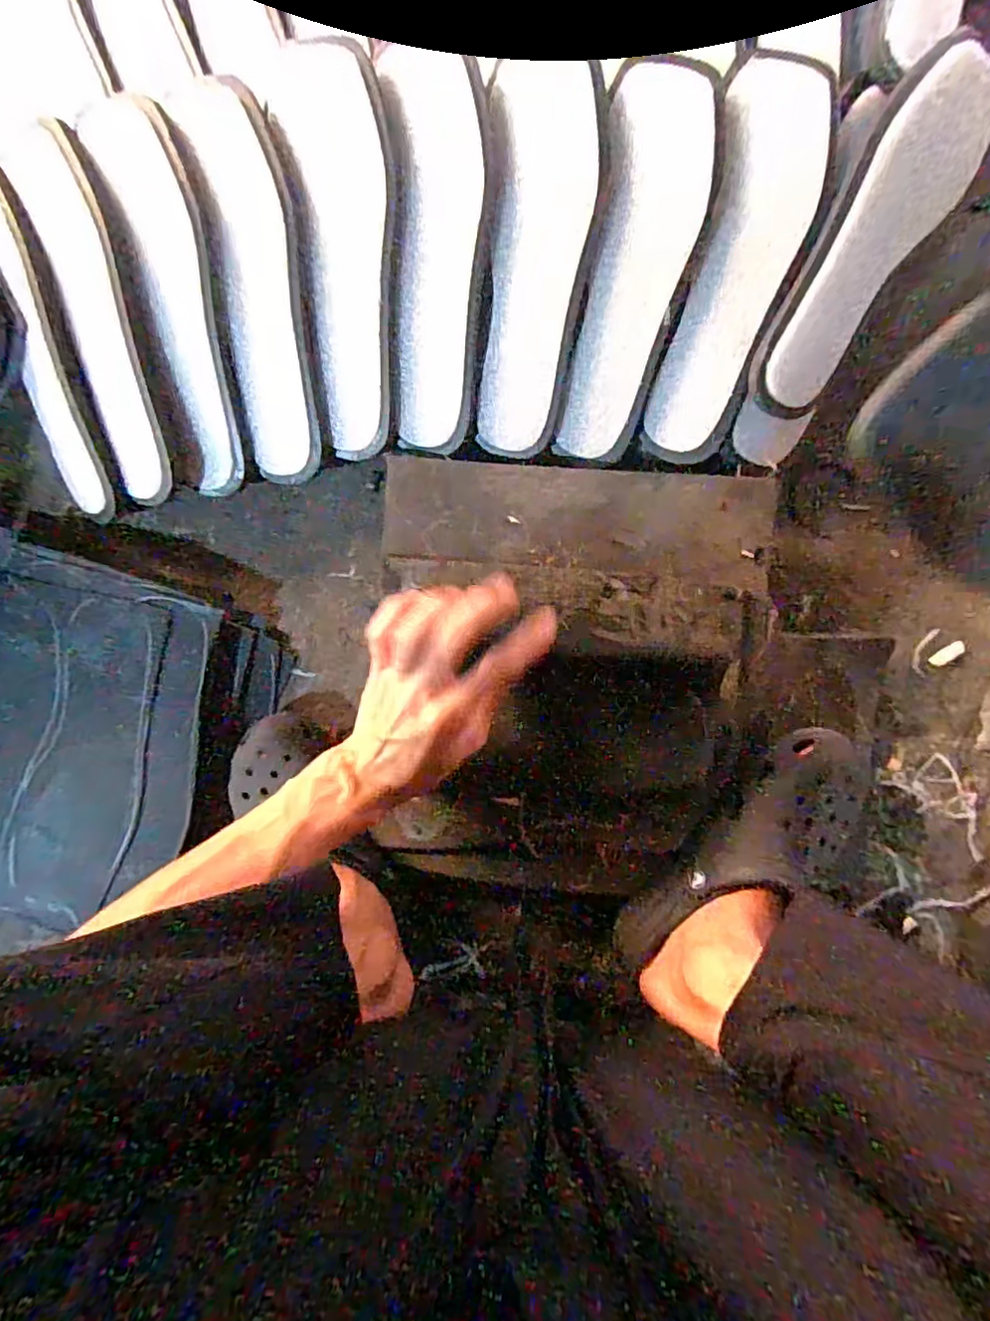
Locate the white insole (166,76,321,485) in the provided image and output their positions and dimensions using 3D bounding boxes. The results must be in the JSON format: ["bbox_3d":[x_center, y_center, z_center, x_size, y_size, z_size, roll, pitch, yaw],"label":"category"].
[{"bbox_3d":[-0.173,-0.269,0.442,0.071,0.025,0.258,-5,108,2],"label":"white insole"}]

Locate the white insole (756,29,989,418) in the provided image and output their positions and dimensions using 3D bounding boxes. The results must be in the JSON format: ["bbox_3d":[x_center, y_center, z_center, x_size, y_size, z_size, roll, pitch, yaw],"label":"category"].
[{"bbox_3d":[0.258,-0.284,0.411,0.071,0.043,0.228,29,96,-2],"label":"white insole"}]

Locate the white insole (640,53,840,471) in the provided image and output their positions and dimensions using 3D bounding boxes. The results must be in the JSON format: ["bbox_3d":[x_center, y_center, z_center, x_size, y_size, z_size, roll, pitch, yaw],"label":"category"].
[{"bbox_3d":[0.170,-0.273,0.424,0.072,0.022,0.252,14,108,0],"label":"white insole"}]

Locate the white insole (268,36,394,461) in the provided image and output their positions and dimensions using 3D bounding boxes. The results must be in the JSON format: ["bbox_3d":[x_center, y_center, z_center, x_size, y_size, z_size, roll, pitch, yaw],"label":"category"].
[{"bbox_3d":[-0.108,-0.288,0.436,0.075,0.028,0.260,-1,109,1],"label":"white insole"}]

